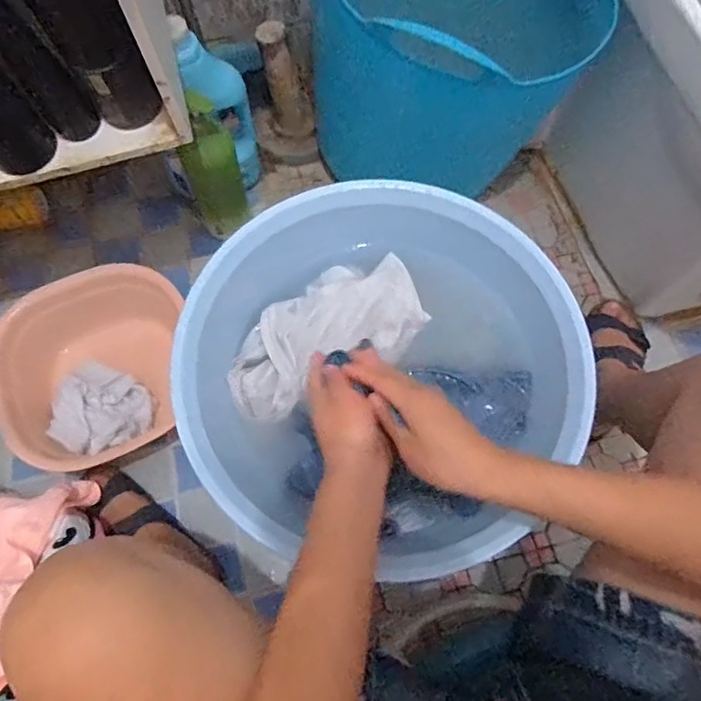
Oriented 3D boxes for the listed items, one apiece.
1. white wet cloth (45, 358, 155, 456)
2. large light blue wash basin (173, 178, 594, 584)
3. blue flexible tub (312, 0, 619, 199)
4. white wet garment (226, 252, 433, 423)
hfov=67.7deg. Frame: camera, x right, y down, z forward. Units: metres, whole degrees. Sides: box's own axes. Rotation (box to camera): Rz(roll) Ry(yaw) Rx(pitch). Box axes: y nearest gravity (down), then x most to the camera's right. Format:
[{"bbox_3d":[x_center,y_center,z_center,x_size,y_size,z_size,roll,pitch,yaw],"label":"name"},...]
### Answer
[{"bbox_3d":[-0.356,0.089,0.756,0.136,0.054,0.124,14,71,6],"label":"white wet cloth"},{"bbox_3d":[0.032,0.020,0.571,0.383,0.146,0.380,0,71,1],"label":"large light blue wash basin"},{"bbox_3d":[0.159,-0.522,0.851,0.423,0.395,0.305,0,71,1],"label":"blue flexible tub"},{"bbox_3d":[-0.034,-0.024,0.582,0.228,0.042,0.127,-28,72,-9],"label":"white wet garment"}]

